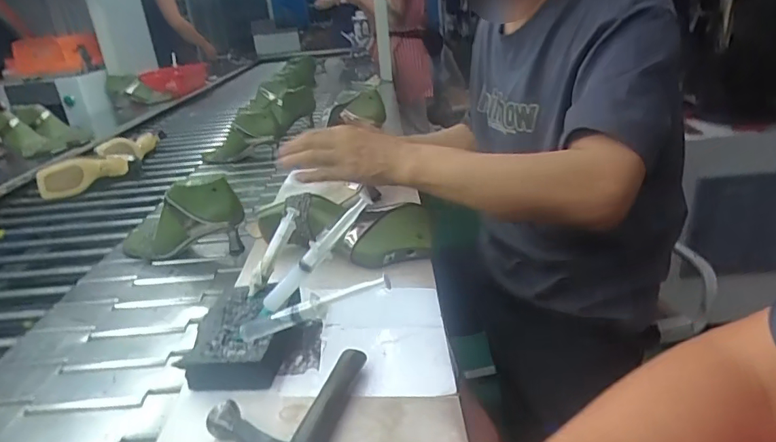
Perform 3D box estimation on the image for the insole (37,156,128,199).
[{"bbox_3d":[-0.734,-0.110,1.199,0.054,0.088,0.185,12,30,34],"label":"insole"}]

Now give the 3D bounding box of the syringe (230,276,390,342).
[{"bbox_3d":[-0.074,0.078,0.454,0.149,0.018,0.028,-23,20,18],"label":"syringe"}]

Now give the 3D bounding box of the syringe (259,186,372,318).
[{"bbox_3d":[-0.068,0.032,0.469,0.158,0.021,0.012,-48,23,11],"label":"syringe"}]

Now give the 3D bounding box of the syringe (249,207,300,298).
[{"bbox_3d":[-0.127,0.032,0.550,0.018,0.023,0.109,9,64,29],"label":"syringe"}]

